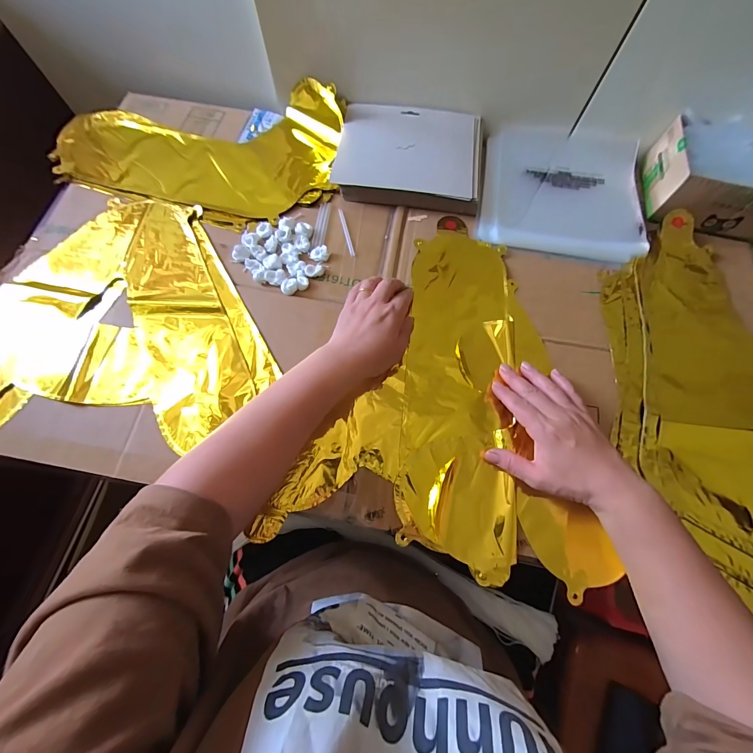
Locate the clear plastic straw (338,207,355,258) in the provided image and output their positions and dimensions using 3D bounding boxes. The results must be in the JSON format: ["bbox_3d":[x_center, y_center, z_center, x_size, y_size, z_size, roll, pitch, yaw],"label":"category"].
[{"bbox_3d":[-0.041,-0.198,0.459,0.007,0.004,0.079,-13,72,-6],"label":"clear plastic straw"}]

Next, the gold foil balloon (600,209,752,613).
[{"bbox_3d":[0.385,0.016,0.388,0.212,0.014,0.443,7,71,0],"label":"gold foil balloon"}]

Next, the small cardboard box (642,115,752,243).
[{"bbox_3d":[0.478,-0.267,0.456,0.179,0.069,0.130,12,71,2],"label":"small cardboard box"}]

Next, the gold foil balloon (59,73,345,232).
[{"bbox_3d":[-0.267,-0.350,0.491,0.418,0.065,0.237,17,72,3],"label":"gold foil balloon"}]

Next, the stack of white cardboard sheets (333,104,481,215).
[{"bbox_3d":[0.049,-0.317,0.483,0.201,0.028,0.162,10,71,1],"label":"stack of white cardboard sheets"}]

